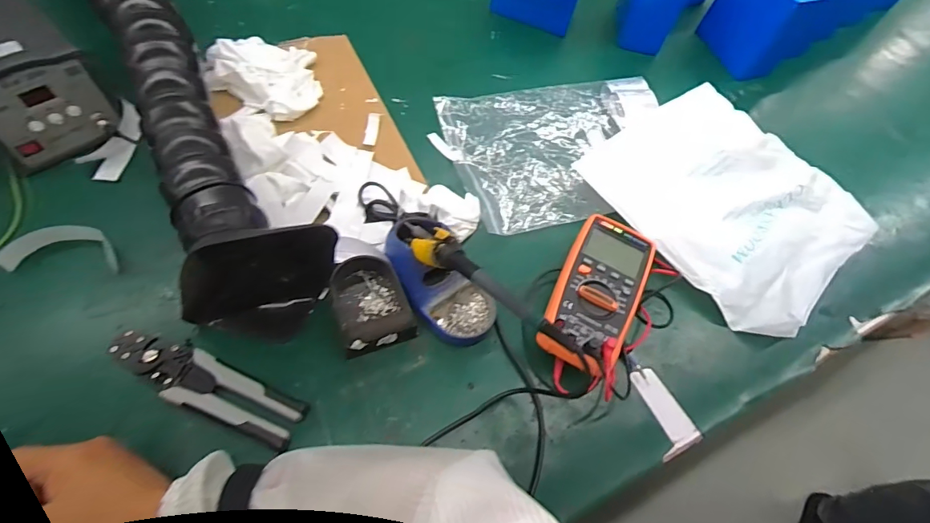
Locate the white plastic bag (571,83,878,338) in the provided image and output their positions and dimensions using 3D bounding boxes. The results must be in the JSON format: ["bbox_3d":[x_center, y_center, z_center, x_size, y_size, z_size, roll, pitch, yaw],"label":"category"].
[{"bbox_3d":[0.353,-0.087,0.625,0.286,0.032,0.331,-38,71,-19],"label":"white plastic bag"}]

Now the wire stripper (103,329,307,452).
[{"bbox_3d":[-0.248,0.119,0.446,0.192,0.029,0.048,25,61,6],"label":"wire stripper"}]

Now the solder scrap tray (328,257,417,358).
[{"bbox_3d":[-0.105,0.043,0.500,0.074,0.025,0.103,-20,66,-18],"label":"solder scrap tray"}]

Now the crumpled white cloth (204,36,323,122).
[{"bbox_3d":[-0.282,-0.270,0.669,0.152,0.045,0.138,16,60,1],"label":"crumpled white cloth"}]

